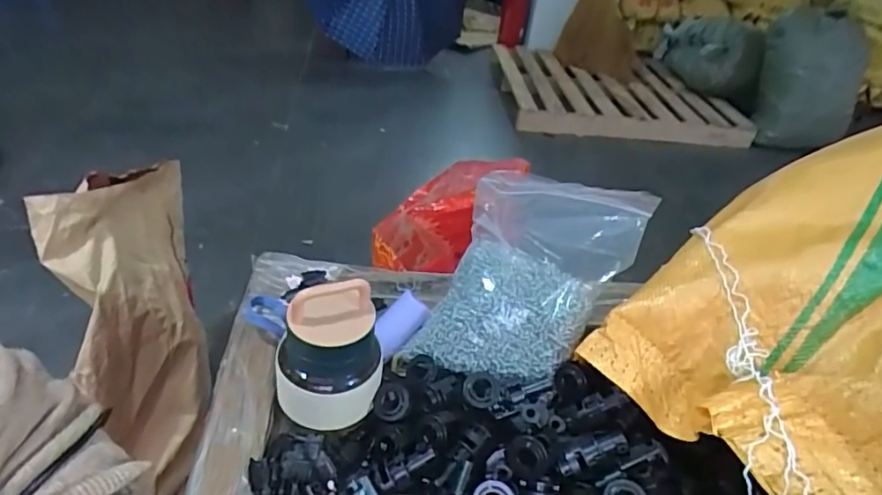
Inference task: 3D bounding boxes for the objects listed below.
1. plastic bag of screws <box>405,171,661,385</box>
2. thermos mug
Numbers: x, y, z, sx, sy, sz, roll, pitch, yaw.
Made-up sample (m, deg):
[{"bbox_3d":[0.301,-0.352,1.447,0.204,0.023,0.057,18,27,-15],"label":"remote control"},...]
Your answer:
[{"bbox_3d":[0.081,0.015,0.460,0.139,0.126,0.169,21,38,17],"label":"plastic bag of screws"},{"bbox_3d":[-0.080,0.078,0.395,0.062,0.108,0.065,5,36,-4],"label":"thermos mug"}]

